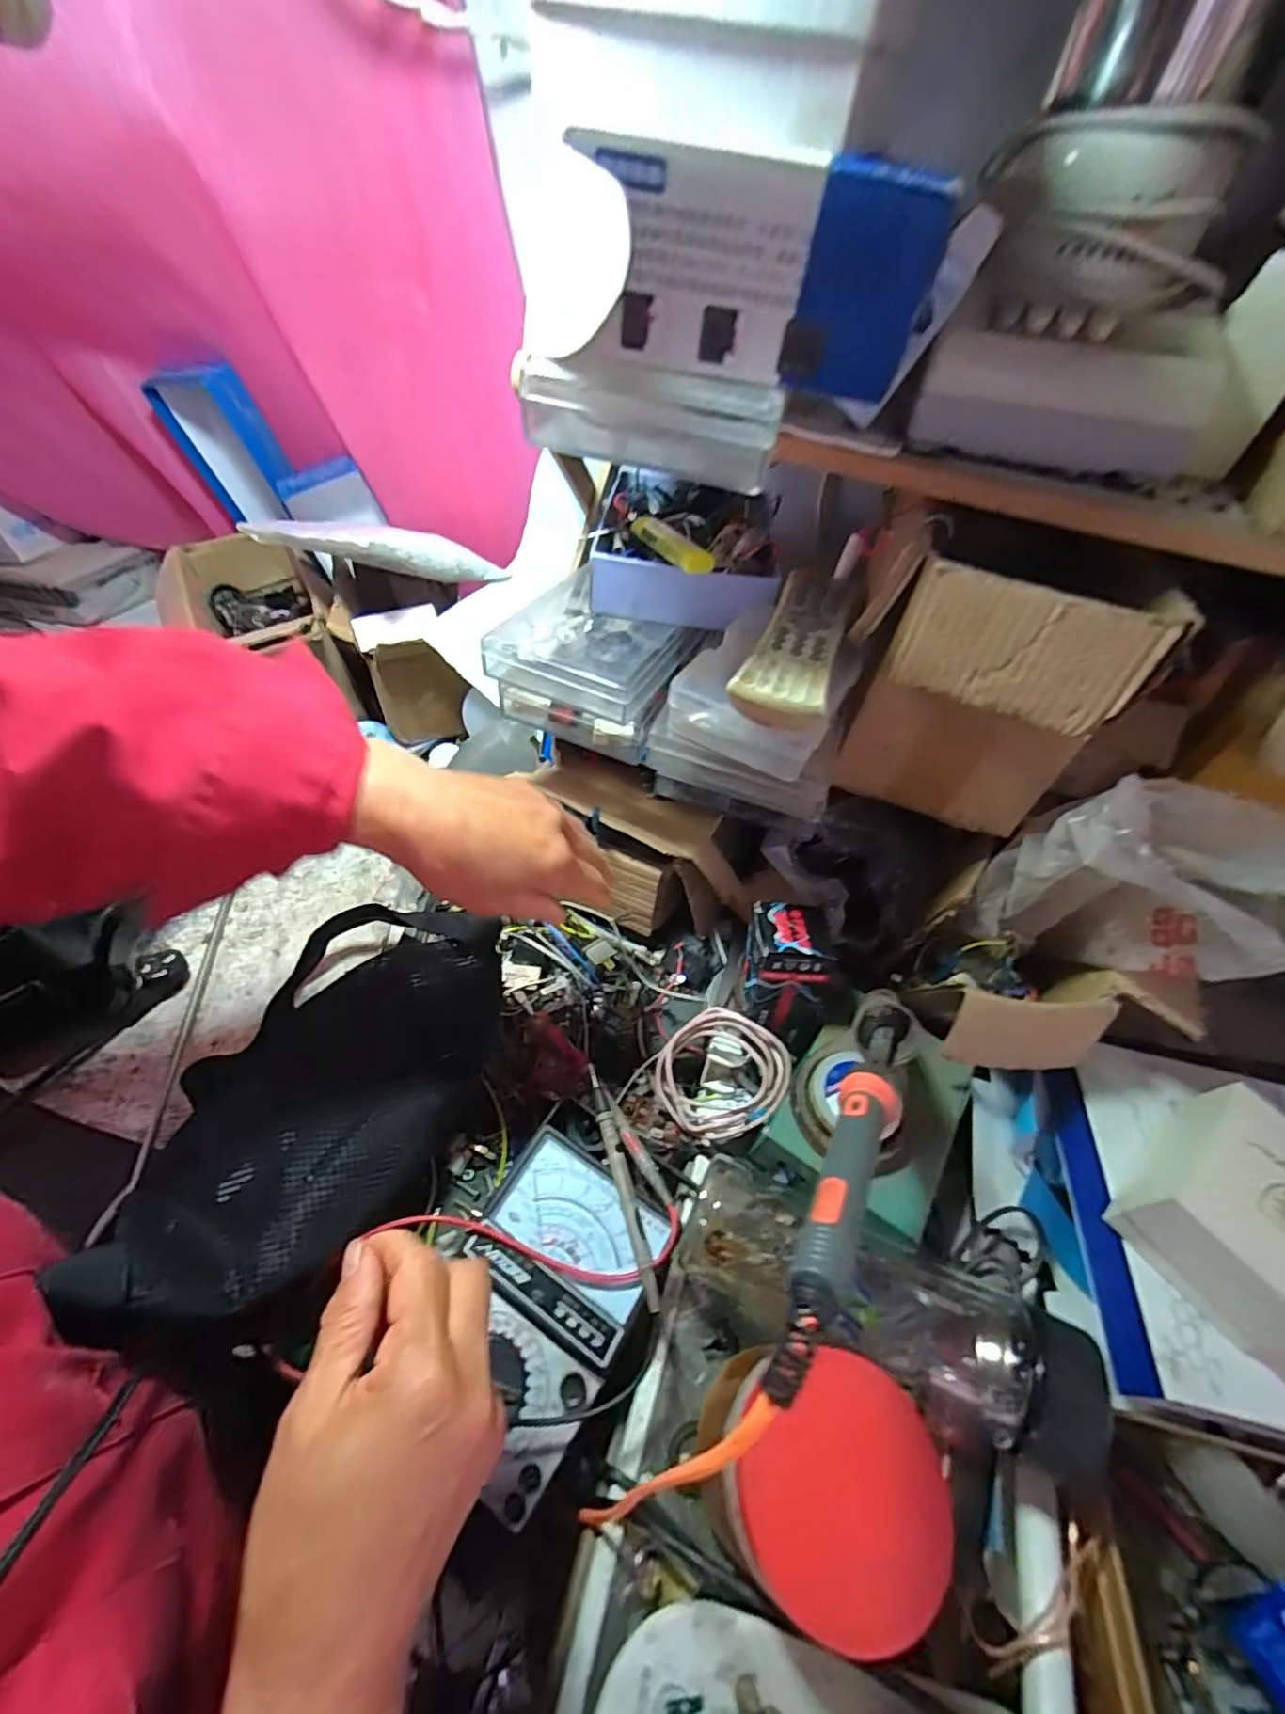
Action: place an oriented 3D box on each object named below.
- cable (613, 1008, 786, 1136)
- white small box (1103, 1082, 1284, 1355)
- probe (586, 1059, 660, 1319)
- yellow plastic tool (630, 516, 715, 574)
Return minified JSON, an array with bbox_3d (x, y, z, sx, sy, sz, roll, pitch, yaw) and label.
[{"bbox_3d":[0.049,0.158,0.437,0.105,0.025,0.094,21,93,28],"label":"cable"},{"bbox_3d":[0.352,0.207,0.357,0.106,0.066,0.096,-30,60,-26],"label":"white small box"},{"bbox_3d":[-0.015,0.206,0.387,0.012,0.013,0.147,-10,53,-14],"label":"probe"},{"bbox_3d":[0.019,-0.218,0.415,0.021,0.011,0.078,-25,58,-23],"label":"yellow plastic tool"}]

